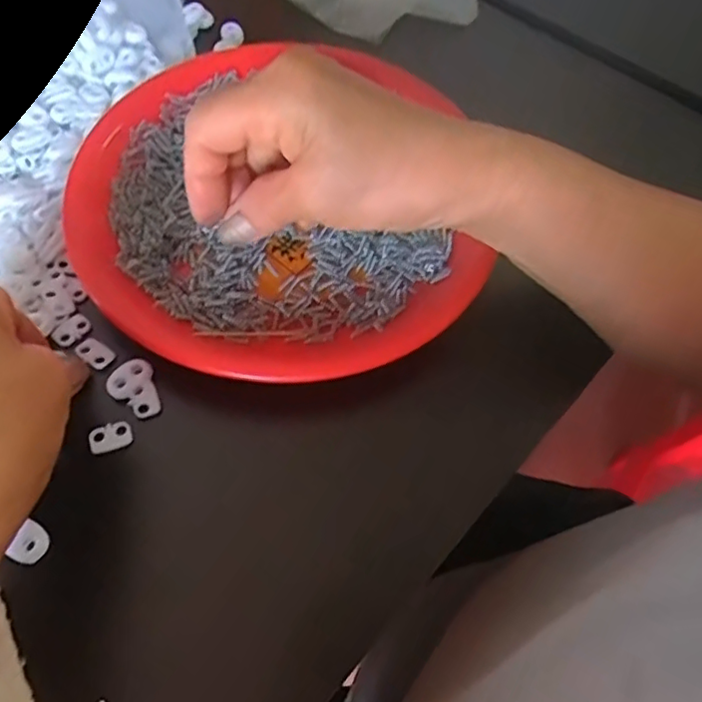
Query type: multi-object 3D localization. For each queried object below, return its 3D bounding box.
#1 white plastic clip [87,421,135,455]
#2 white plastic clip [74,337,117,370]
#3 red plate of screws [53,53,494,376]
[{"bbox_3d":[-0.111,0.040,0.280,0.019,0.004,0.013,-22,63,-14],"label":"white plastic clip"},{"bbox_3d":[-0.128,0.000,0.303,0.020,0.004,0.013,33,63,16],"label":"white plastic clip"},{"bbox_3d":[-0.041,-0.085,0.339,0.206,0.026,0.222,1,59,-2],"label":"red plate of screws"}]

